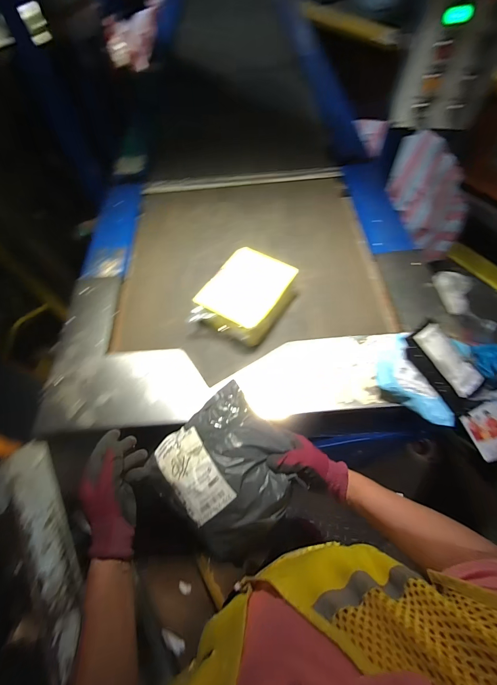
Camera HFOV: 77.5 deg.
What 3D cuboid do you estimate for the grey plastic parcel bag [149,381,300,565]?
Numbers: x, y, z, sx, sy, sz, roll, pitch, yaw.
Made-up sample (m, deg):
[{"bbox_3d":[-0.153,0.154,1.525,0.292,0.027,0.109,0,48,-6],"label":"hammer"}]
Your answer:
[{"bbox_3d":[-0.027,0.181,0.444,0.186,0.079,0.169,41,68,20],"label":"grey plastic parcel bag"}]

